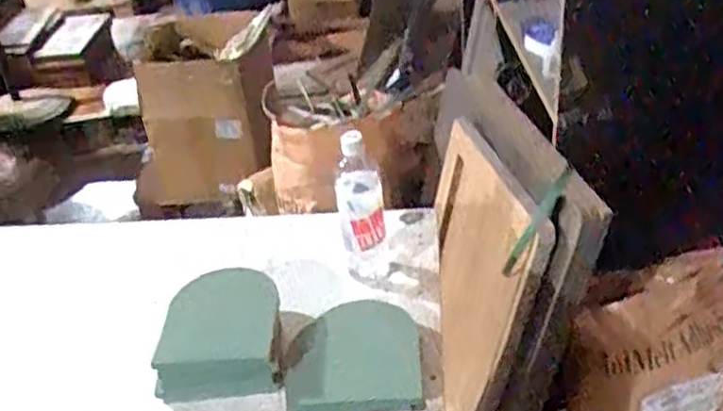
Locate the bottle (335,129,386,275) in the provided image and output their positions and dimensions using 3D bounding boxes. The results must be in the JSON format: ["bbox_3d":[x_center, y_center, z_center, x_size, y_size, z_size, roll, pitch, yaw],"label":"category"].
[{"bbox_3d":[-0.001,0.002,1.038,0.064,0.225,0.063,-7,35,-1],"label":"bottle"}]

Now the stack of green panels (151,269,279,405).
[{"bbox_3d":[-0.181,0.163,0.967,0.146,0.057,0.181,-4,35,2],"label":"stack of green panels"}]

